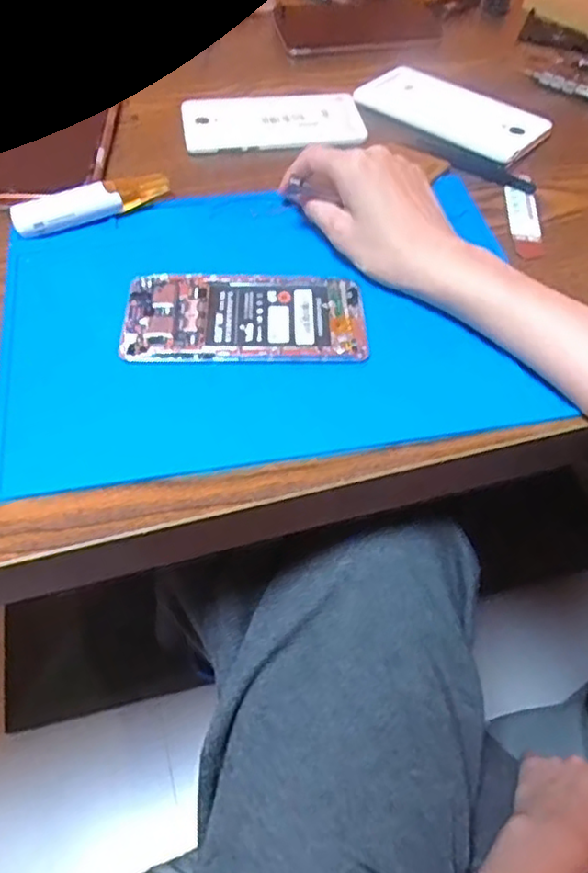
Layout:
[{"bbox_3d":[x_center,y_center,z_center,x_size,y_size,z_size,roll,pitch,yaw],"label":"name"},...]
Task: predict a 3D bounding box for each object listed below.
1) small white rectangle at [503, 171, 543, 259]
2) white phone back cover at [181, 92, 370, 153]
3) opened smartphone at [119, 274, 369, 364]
[{"bbox_3d":[0.165,-0.162,0.469,0.021,0.004,0.097,6,54,3],"label":"small white rectangle"},{"bbox_3d":[-0.017,-0.259,0.530,0.144,0.007,0.074,-6,54,-5],"label":"white phone back cover"},{"bbox_3d":[-0.029,-0.071,0.390,0.140,0.008,0.073,-2,54,-2],"label":"opened smartphone"}]

